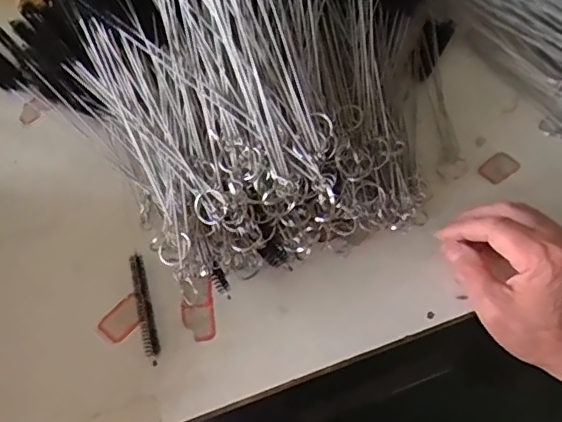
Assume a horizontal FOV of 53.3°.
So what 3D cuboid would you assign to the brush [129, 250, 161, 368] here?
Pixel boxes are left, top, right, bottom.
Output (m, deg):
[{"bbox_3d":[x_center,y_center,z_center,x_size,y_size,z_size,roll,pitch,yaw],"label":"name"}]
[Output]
[{"bbox_3d":[-0.099,0.069,0.405,0.010,0.007,0.084,-14,59,-10],"label":"brush"}]

